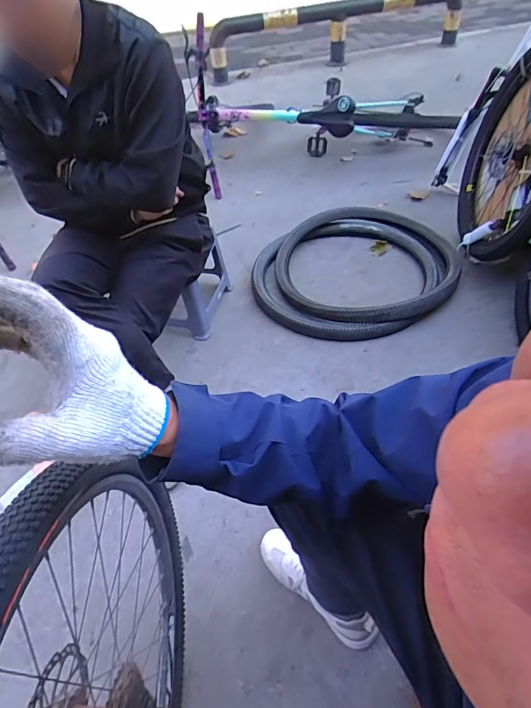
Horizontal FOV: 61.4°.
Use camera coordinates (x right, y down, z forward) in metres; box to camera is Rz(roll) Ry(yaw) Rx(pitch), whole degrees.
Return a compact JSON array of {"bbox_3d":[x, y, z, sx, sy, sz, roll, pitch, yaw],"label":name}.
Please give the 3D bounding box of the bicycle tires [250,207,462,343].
[{"bbox_3d":[0.310,-0.294,1.532,0.681,0.090,0.600,-23,50,-16],"label":"bicycle tires"}]

